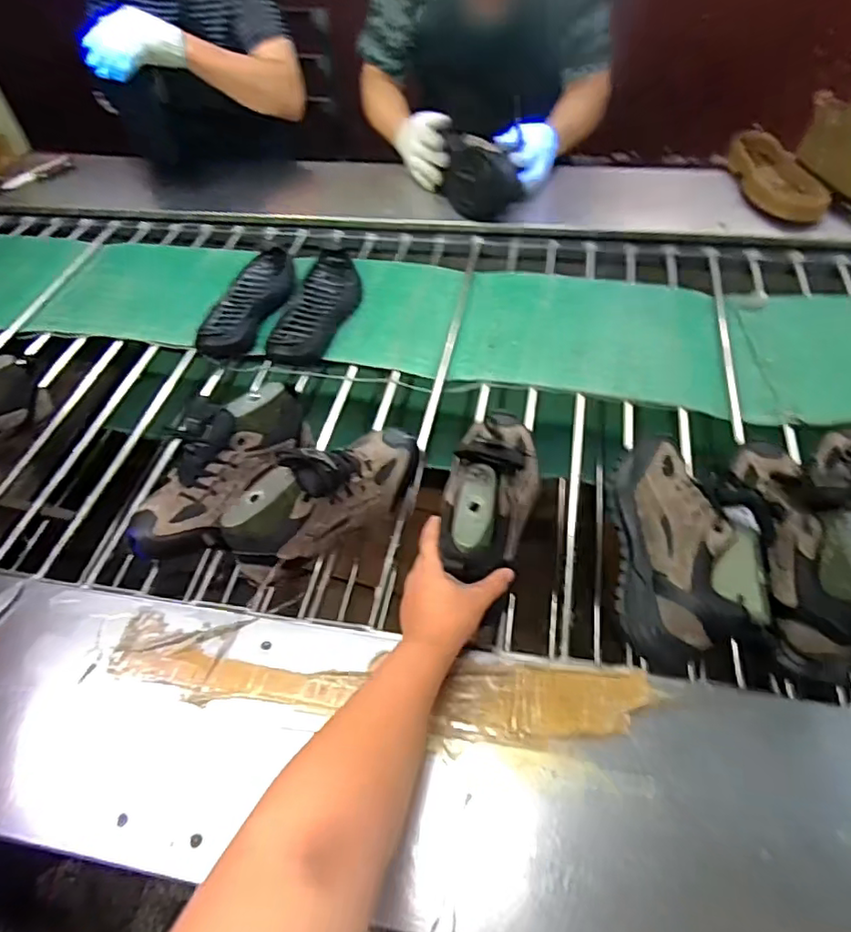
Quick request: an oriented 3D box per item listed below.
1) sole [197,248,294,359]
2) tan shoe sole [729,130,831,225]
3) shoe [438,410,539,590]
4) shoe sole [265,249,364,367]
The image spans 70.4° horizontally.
[{"bbox_3d":[-0.303,-0.280,1.032,0.117,0.045,0.257,6,48,9],"label":"sole"},{"bbox_3d":[0.656,-0.532,1.119,0.103,0.084,0.240,-9,48,-5],"label":"tan shoe sole"},{"bbox_3d":[0.077,0.019,0.668,0.085,0.106,0.255,15,39,16],"label":"shoe"},{"bbox_3d":[-0.178,-0.273,1.015,0.103,0.030,0.278,9,49,11],"label":"shoe sole"}]

